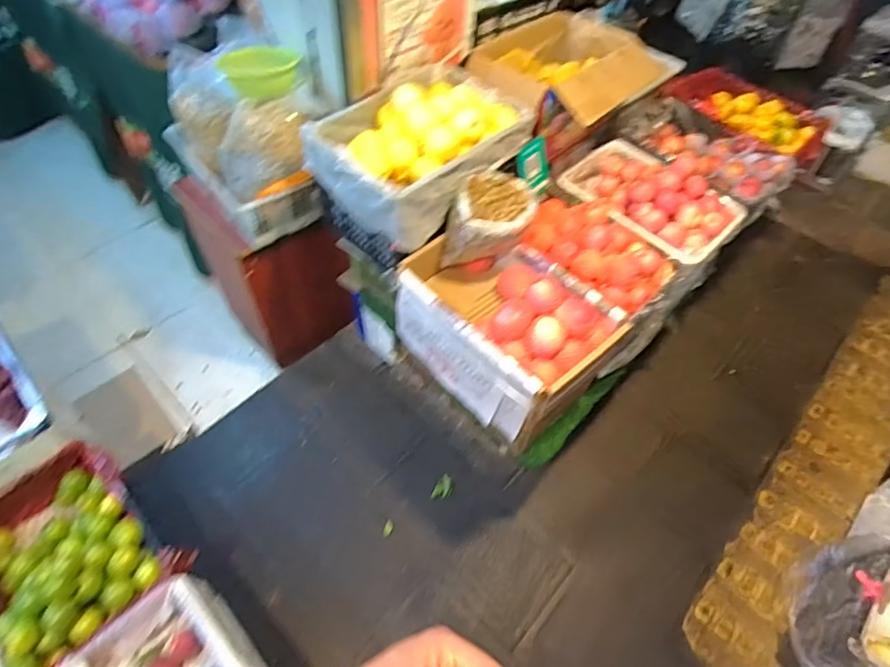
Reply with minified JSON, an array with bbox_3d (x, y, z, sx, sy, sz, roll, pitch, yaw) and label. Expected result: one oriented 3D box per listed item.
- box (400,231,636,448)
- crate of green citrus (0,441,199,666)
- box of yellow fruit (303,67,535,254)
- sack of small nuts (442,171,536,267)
[{"bbox_3d":[0.136,-0.005,1.228,0.450,0.254,0.317,39,60,24],"label":"box"},{"bbox_3d":[-0.816,0.470,1.095,0.364,0.134,0.336,35,58,22],"label":"crate of green citrus"},{"bbox_3d":[-0.062,-0.472,1.262,0.479,0.206,0.390,-33,61,-25],"label":"box of yellow fruit"},{"bbox_3d":[0.121,-0.276,1.233,0.162,0.148,0.235,25,55,15],"label":"sack of small nuts"}]

